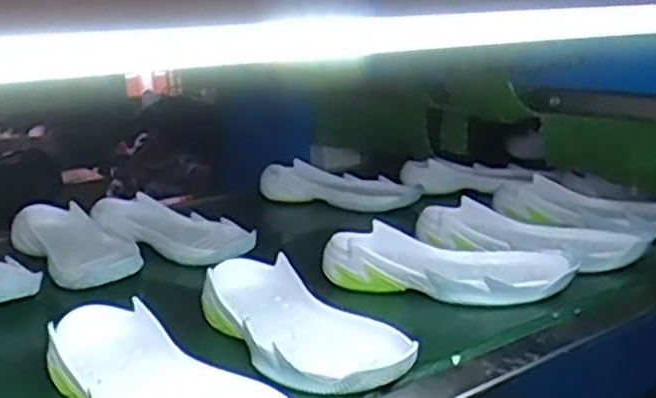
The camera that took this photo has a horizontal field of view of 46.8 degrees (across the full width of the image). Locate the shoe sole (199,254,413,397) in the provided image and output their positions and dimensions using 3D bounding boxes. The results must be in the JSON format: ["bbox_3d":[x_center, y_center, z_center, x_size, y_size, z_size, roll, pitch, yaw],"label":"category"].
[{"bbox_3d":[-0.024,0.101,0.610,0.091,0.051,0.220,-11,18,-27],"label":"shoe sole"}]

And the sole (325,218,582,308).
[{"bbox_3d":[0.113,0.059,0.738,0.238,0.033,0.111,1,16,10],"label":"sole"}]

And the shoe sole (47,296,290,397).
[{"bbox_3d":[-0.115,0.125,0.511,0.095,0.043,0.230,-15,21,-38],"label":"shoe sole"}]

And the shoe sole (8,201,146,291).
[{"bbox_3d":[-0.282,0.048,0.853,0.096,0.052,0.222,-15,20,-37],"label":"shoe sole"}]

